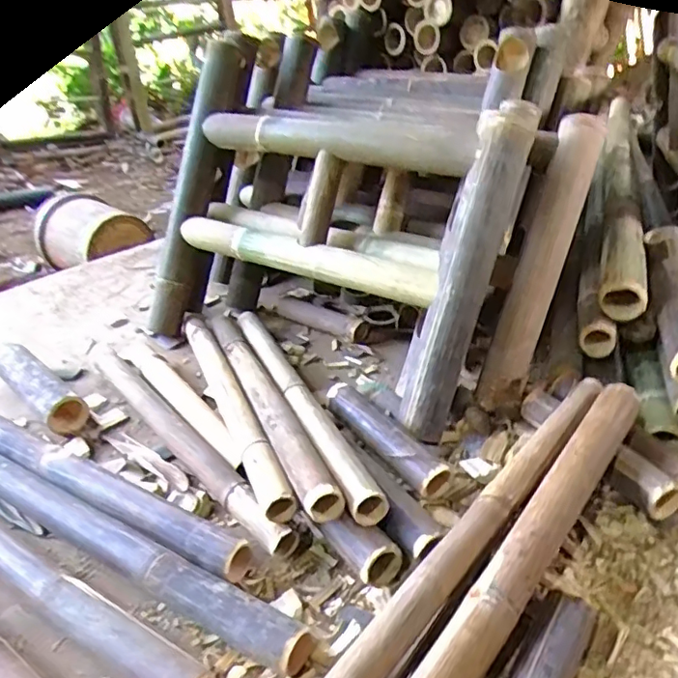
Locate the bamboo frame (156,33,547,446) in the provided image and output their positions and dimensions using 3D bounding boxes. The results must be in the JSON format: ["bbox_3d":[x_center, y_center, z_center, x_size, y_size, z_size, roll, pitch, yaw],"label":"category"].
[{"bbox_3d":[-0.015,-0.246,1.106,0.705,0.477,0.450,19,39,29],"label":"bamboo frame"}]

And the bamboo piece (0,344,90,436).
[{"bbox_3d":[-0.566,0.092,1.085,0.252,0.088,0.075,21,40,31],"label":"bamboo piece"}]

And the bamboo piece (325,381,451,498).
[{"bbox_3d":[0.068,0.143,0.909,0.054,0.049,0.260,-23,38,-27],"label":"bamboo piece"}]

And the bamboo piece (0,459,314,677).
[{"bbox_3d":[-0.315,0.269,0.779,0.640,0.054,0.054,16,38,26],"label":"bamboo piece"}]

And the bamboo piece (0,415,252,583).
[{"bbox_3d":[-0.387,0.211,0.876,0.605,0.047,0.070,16,38,26],"label":"bamboo piece"}]

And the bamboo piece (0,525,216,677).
[{"bbox_3d":[-0.411,0.301,0.758,0.626,0.053,0.060,18,39,28],"label":"bamboo piece"}]

